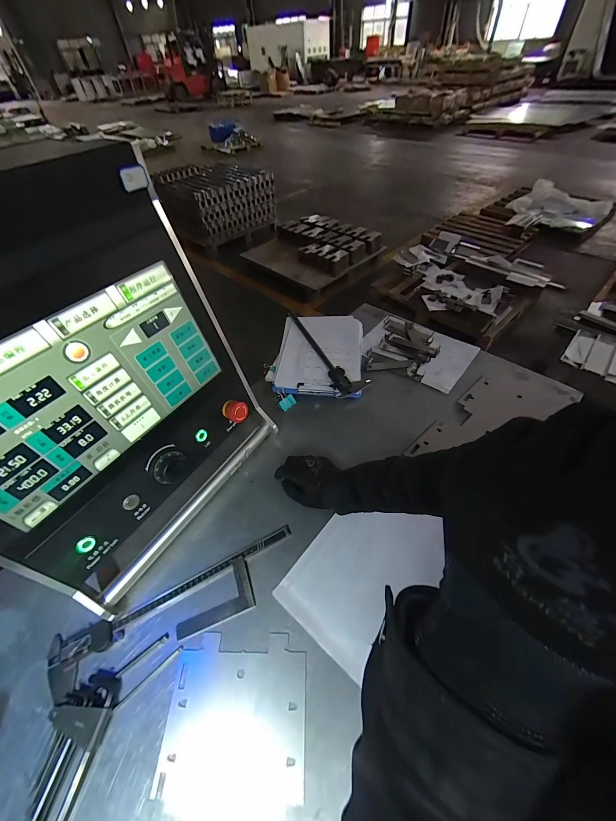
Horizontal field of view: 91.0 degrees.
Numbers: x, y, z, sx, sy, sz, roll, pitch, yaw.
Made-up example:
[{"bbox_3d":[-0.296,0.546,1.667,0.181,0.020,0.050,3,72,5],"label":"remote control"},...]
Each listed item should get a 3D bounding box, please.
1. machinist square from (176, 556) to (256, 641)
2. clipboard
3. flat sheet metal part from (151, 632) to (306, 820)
[{"bbox_3d":[-0.157,0.307,0.500,0.124,0.004,0.079,-20,53,-11],"label":"machinist square"},{"bbox_3d":[0.031,-0.173,0.874,0.243,0.018,0.343,3,52,7],"label":"clipboard"},{"bbox_3d":[-0.099,0.503,0.347,0.184,0.009,0.383,-1,51,2],"label":"flat sheet metal part"}]

